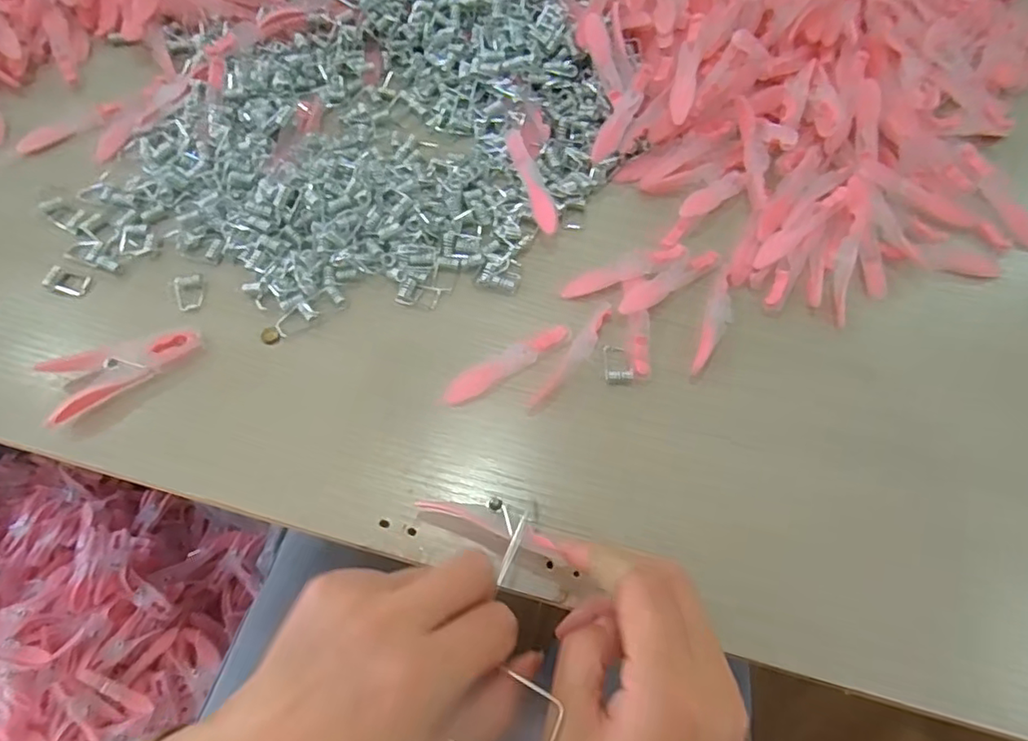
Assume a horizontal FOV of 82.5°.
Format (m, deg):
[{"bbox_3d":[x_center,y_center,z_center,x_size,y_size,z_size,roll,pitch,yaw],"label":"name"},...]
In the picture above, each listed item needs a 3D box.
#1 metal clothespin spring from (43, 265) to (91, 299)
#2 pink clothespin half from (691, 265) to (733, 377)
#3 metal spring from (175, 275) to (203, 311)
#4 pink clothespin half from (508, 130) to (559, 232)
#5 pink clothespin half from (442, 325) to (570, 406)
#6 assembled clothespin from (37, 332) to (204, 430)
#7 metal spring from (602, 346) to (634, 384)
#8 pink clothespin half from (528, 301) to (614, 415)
[{"bbox_3d":[-0.262,-0.052,0.343,0.022,0.005,0.015,11,64,4],"label":"metal clothespin spring"},{"bbox_3d":[0.118,-0.031,0.339,0.013,0.006,0.075,19,65,7],"label":"pink clothespin half"},{"bbox_3d":[-0.189,-0.045,0.339,0.014,0.004,0.022,-9,65,-6],"label":"metal spring"},{"bbox_3d":[0.012,-0.119,0.369,0.014,0.012,0.075,-15,65,-9],"label":"pink clothespin half"},{"bbox_3d":[-0.005,-0.005,0.326,0.079,0.005,0.015,-31,69,-16],"label":"pink clothespin half"},{"bbox_3d":[-0.208,0.002,0.312,0.077,0.015,0.038,-16,66,-9],"label":"assembled clothespin"},{"bbox_3d":[0.058,-0.003,0.329,0.016,0.004,0.023,-1,64,-3],"label":"metal spring"},{"bbox_3d":[0.034,-0.008,0.327,0.011,0.008,0.079,34,68,14],"label":"pink clothespin half"}]

